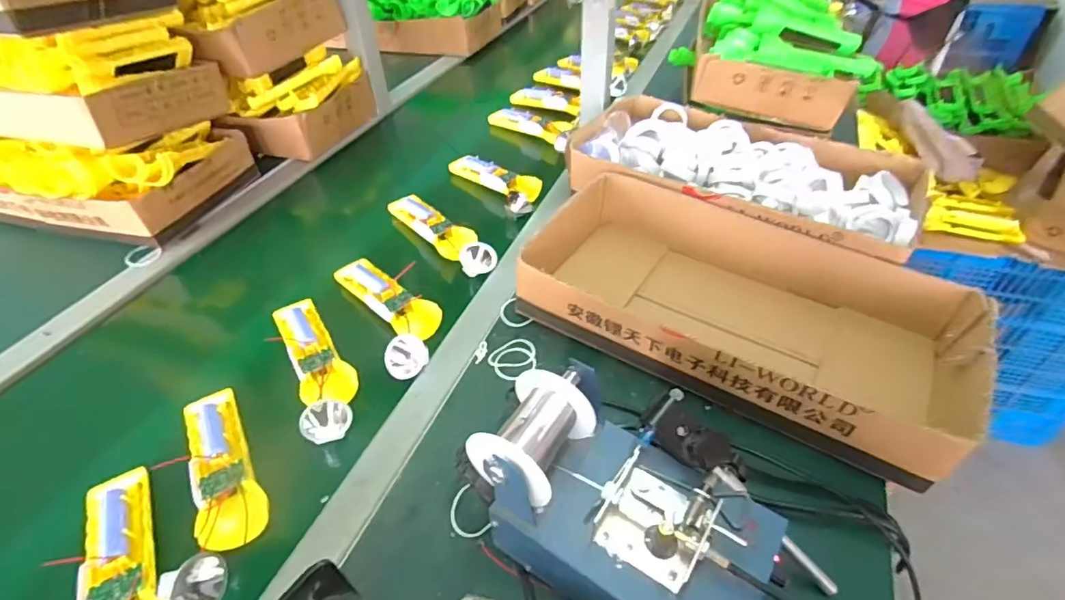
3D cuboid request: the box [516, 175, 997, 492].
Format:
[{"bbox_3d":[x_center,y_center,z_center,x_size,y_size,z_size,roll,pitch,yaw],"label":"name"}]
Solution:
[{"bbox_3d":[0.215,0.003,0.555,0.411,0.088,0.226,21,48,22],"label":"box"}]

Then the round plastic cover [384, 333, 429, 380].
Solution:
[{"bbox_3d":[-0.130,0.058,0.545,0.043,0.046,0.014,2,16,-10],"label":"round plastic cover"}]

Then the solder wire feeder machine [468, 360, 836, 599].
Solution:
[{"bbox_3d":[0.085,0.147,0.372,0.232,0.125,0.146,24,49,24],"label":"solder wire feeder machine"}]

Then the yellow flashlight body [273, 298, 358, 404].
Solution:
[{"bbox_3d":[-0.228,0.052,0.551,0.052,0.023,0.157,-23,48,-21],"label":"yellow flashlight body"}]

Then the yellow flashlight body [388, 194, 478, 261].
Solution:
[{"bbox_3d":[-0.133,-0.103,0.715,0.053,0.023,0.172,-29,50,-26],"label":"yellow flashlight body"}]

